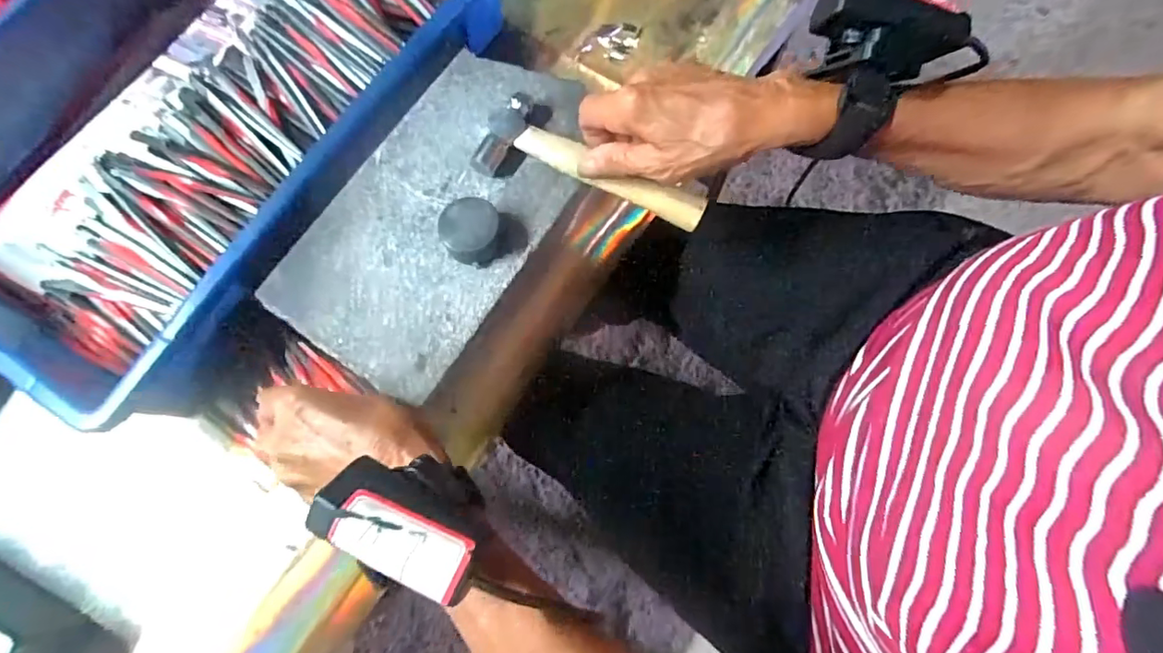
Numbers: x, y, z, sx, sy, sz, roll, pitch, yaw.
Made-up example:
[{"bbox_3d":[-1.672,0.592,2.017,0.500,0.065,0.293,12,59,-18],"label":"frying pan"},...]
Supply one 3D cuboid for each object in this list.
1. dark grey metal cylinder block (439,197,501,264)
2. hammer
[{"bbox_3d":[-0.069,-0.059,0.341,0.036,0.020,0.036,-15,74,-3],"label":"dark grey metal cylinder block"},{"bbox_3d":[0.007,-0.101,0.355,0.151,0.020,0.057,24,76,7],"label":"hammer"}]

